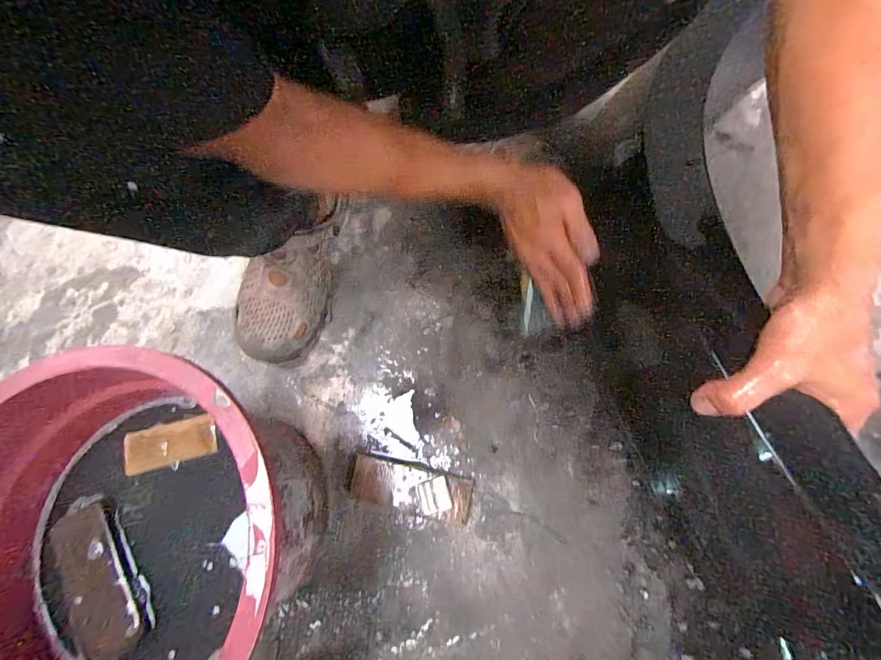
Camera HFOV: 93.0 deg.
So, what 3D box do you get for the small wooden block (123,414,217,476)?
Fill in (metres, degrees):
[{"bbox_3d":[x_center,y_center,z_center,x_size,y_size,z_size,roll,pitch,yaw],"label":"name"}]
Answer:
[{"bbox_3d":[-0.245,0.102,0.377,0.083,0.013,0.037,-15,72,-1],"label":"small wooden block"}]

